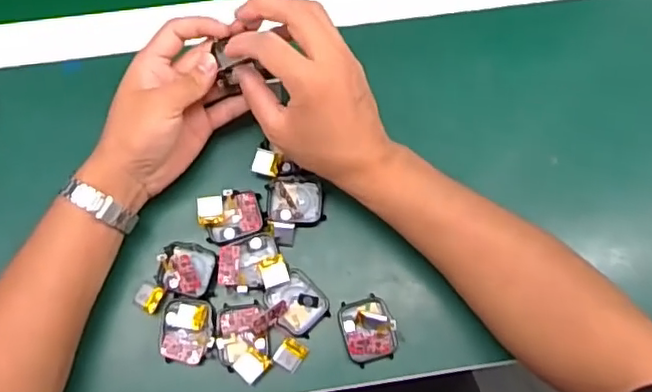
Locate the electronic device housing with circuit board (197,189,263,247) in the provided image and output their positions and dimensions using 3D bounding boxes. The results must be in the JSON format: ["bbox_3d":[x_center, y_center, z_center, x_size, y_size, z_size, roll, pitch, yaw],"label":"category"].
[{"bbox_3d":[-0.074,0.015,0.472,0.047,0.006,0.039,-19,75,-7],"label":"electronic device housing with circuit board"}]

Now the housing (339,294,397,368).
[{"bbox_3d":[0.032,0.100,0.453,0.038,0.019,0.046,-14,74,-5],"label":"housing"}]

